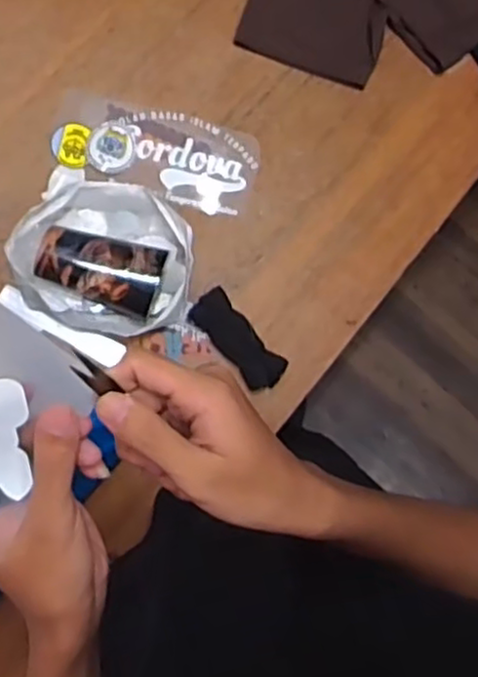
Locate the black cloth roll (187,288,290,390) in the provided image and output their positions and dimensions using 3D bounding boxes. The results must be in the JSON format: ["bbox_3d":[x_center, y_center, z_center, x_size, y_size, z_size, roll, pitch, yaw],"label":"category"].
[{"bbox_3d":[0.000,0.003,0.824,0.051,0.034,0.130,-40,90,-8],"label":"black cloth roll"}]

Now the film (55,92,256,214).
[{"bbox_3d":[-0.096,-0.221,0.844,0.246,0.009,0.109,14,83,-5],"label":"film"}]

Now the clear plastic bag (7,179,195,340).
[{"bbox_3d":[-0.152,-0.092,0.793,0.197,0.075,0.165,4,84,-6],"label":"clear plastic bag"}]

